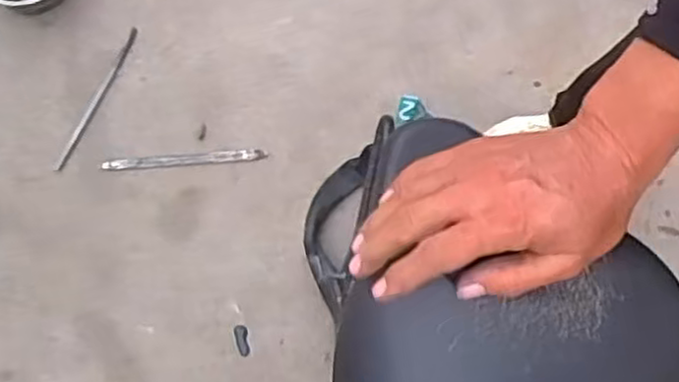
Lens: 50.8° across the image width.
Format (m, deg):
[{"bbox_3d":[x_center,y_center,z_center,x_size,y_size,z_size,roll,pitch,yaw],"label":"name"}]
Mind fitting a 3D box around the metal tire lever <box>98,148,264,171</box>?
[{"bbox_3d":[-0.274,-0.055,1.264,0.280,0.005,0.022,-7,84,-1],"label":"metal tire lever"}]

